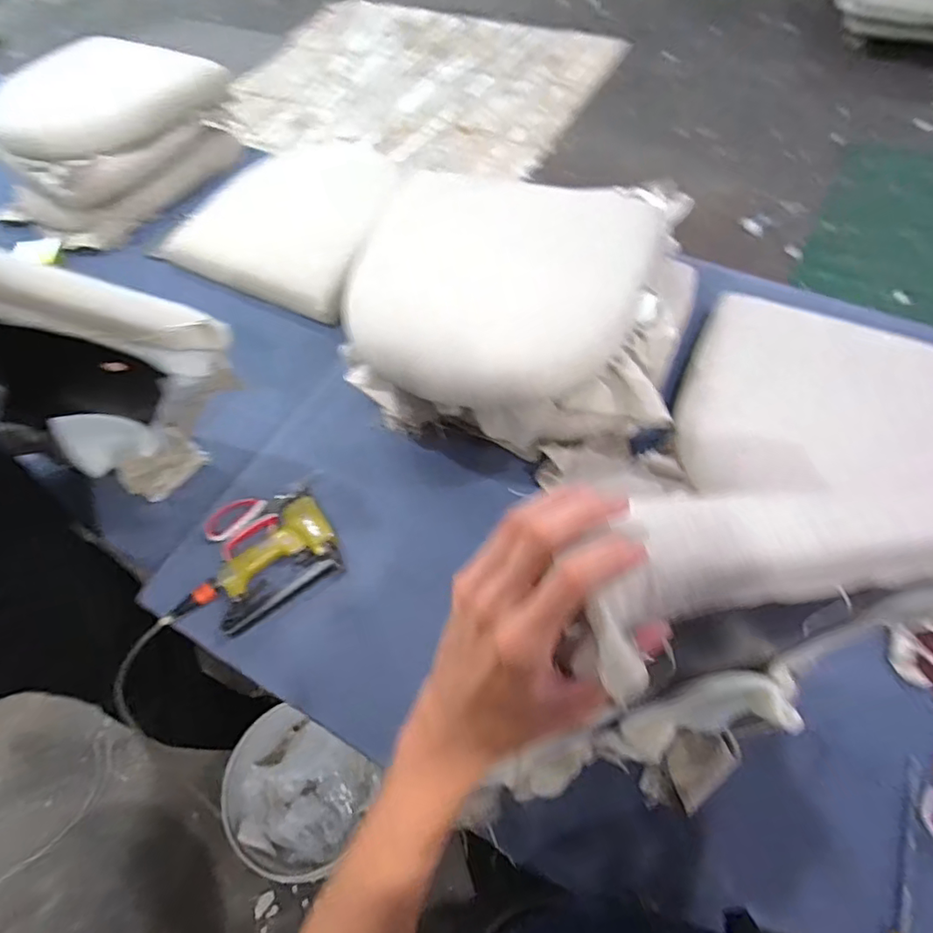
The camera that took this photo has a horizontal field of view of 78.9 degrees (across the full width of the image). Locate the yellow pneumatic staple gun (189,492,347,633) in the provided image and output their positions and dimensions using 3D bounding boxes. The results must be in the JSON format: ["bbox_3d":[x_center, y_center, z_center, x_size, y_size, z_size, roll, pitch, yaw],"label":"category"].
[{"bbox_3d":[-0.292,0.139,0.826,0.210,0.053,0.141,-29,60,-13],"label":"yellow pneumatic staple gun"}]

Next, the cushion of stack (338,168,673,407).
[{"bbox_3d":[0.065,-0.278,0.867,0.478,0.144,0.398,6,59,8],"label":"cushion of stack"}]

